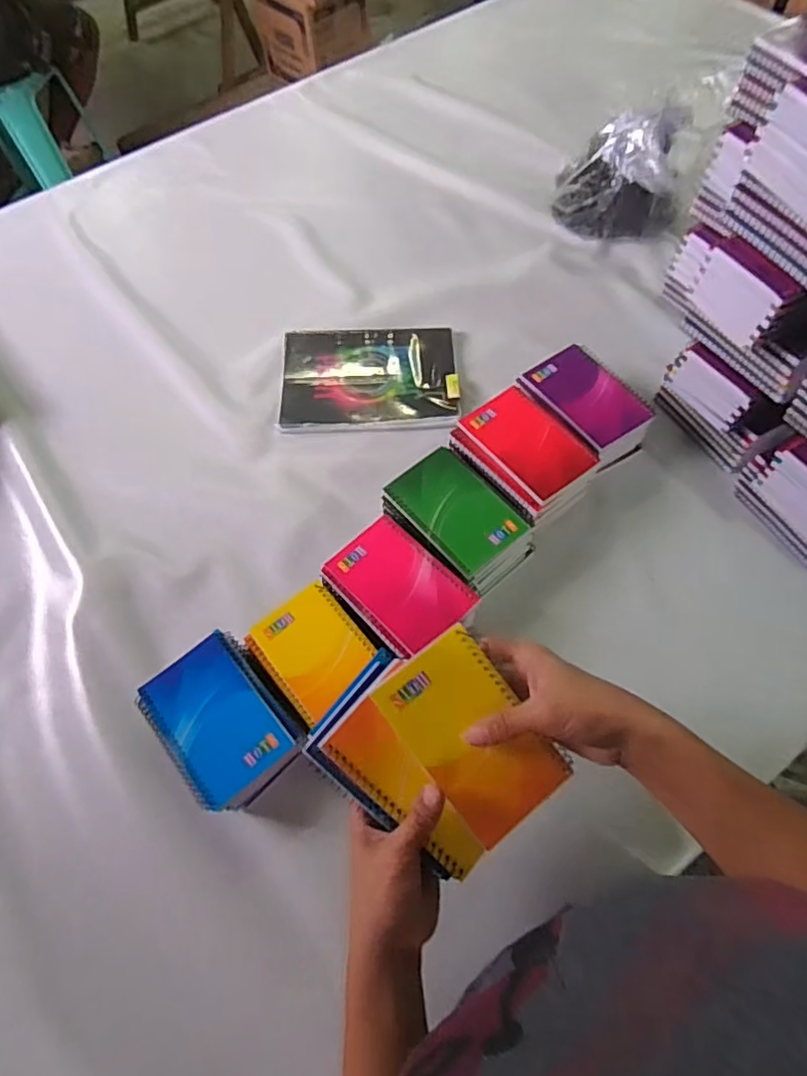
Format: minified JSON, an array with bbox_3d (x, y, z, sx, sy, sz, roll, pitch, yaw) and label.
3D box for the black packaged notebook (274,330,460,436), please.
[{"bbox_3d":[-0.044,-0.204,0.772,0.220,0.012,0.163,-1,63,1],"label":"black packaged notebook"}]

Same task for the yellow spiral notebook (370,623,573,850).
[{"bbox_3d":[0.047,0.135,0.421,0.080,0.007,0.126,-37,81,-7],"label":"yellow spiral notebook"}]

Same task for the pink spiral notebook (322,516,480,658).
[{"bbox_3d":[-0.005,0.045,0.580,0.132,0.012,0.092,41,71,19],"label":"pink spiral notebook"}]

